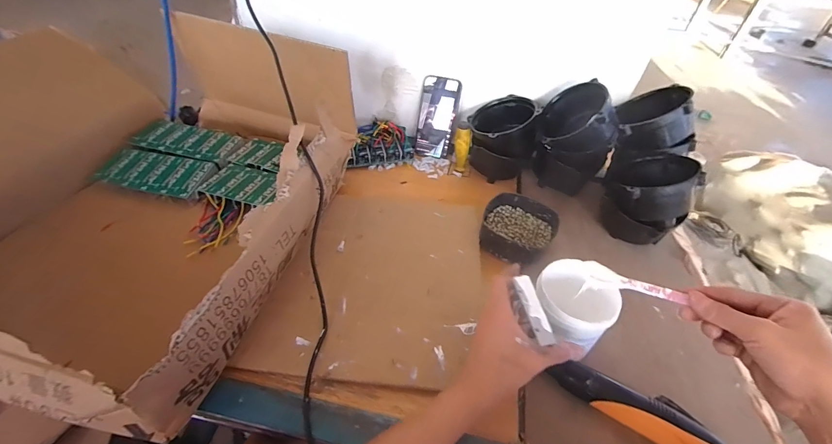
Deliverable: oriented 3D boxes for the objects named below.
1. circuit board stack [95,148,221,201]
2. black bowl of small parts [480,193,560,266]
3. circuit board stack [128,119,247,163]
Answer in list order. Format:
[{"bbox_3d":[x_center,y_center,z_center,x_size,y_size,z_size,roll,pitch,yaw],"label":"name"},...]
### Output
[{"bbox_3d":[-0.407,-0.079,0.565,0.161,0.014,0.085,11,44,6],"label":"circuit board stack"},{"bbox_3d":[0.171,0.013,0.609,0.120,0.040,0.134,22,46,17],"label":"black bowl of small parts"},{"bbox_3d":[-0.390,-0.141,0.623,0.154,0.017,0.084,11,44,5],"label":"circuit board stack"}]

